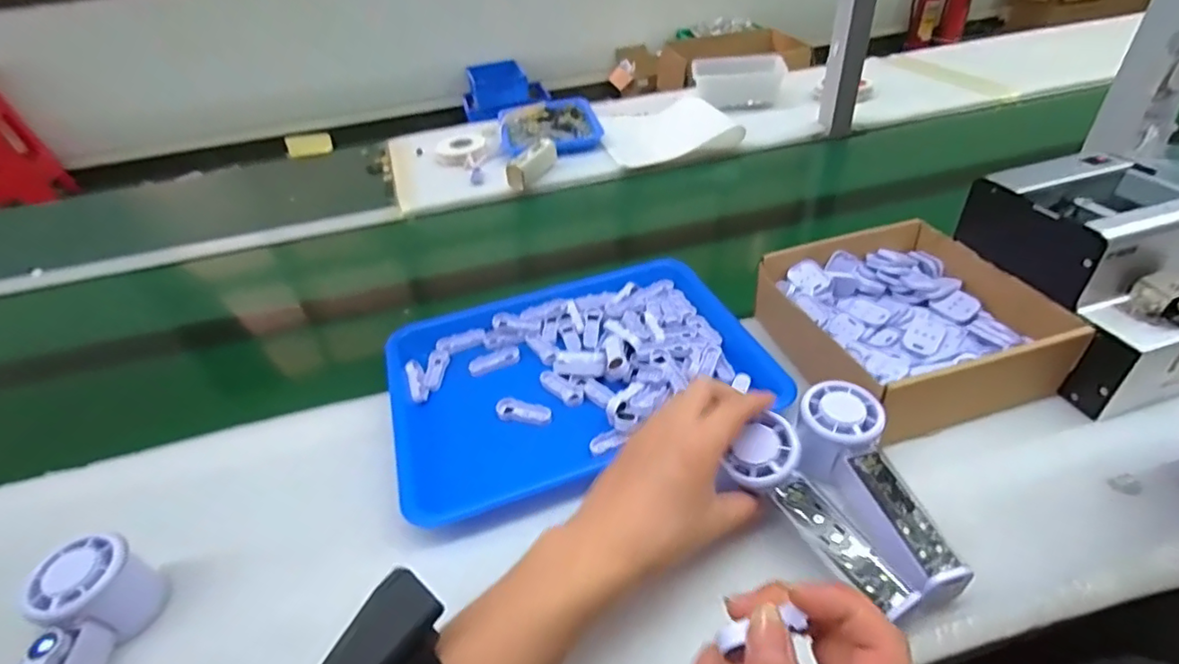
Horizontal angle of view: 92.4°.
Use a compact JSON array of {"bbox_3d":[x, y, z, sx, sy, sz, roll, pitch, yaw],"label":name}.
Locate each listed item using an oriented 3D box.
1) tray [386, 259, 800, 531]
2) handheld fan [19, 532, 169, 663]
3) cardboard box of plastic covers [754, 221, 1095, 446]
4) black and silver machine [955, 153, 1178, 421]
[{"bbox_3d":[-0.015,0.040,0.552,0.336,0.049,0.260,-17,40,-13],"label":"tray"},{"bbox_3d":[-0.328,0.210,0.344,0.045,0.067,0.145,-5,39,2],"label":"handheld fan"},{"bbox_3d":[0.284,-0.012,0.519,0.194,0.063,0.202,-13,39,-8],"label":"cardboard box of plastic covers"},{"bbox_3d":[0.444,-0.050,0.491,0.141,0.139,0.183,-13,39,-8],"label":"black and silver machine"}]

